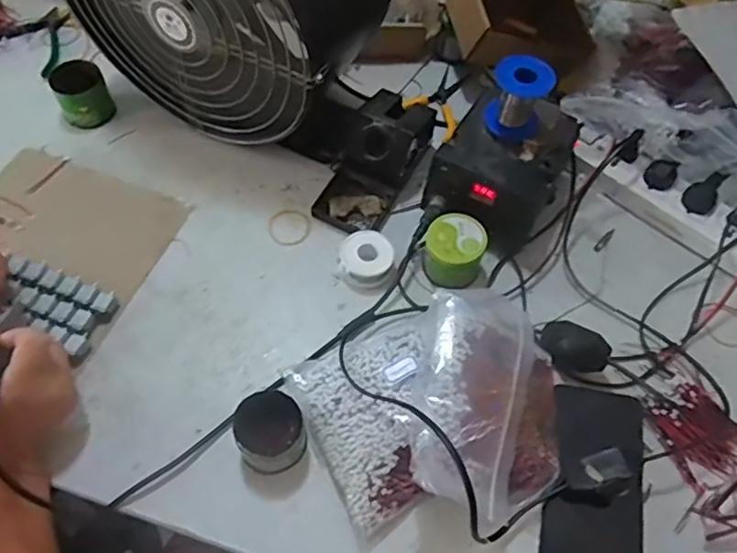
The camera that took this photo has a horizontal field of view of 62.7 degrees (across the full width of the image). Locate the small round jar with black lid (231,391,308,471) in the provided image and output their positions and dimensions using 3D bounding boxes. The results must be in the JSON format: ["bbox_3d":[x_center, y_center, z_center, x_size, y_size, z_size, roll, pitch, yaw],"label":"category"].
[{"bbox_3d":[-0.081,0.130,0.504,0.053,0.058,0.051,1,60,-1],"label":"small round jar with black lid"}]

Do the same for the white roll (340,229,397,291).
[{"bbox_3d":[-0.002,-0.017,0.608,0.052,0.025,0.058,-14,61,-10],"label":"white roll"}]

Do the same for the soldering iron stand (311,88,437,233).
[{"bbox_3d":[0.005,-0.132,0.649,0.083,0.077,0.163,21,62,10],"label":"soldering iron stand"}]

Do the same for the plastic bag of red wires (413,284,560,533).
[{"bbox_3d":[0.100,0.112,0.496,0.125,0.099,0.177,10,60,4],"label":"plastic bag of red wires"}]

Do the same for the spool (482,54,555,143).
[{"bbox_3d":[0.144,-0.173,0.585,0.055,0.065,0.052,17,61,8],"label":"spool"}]

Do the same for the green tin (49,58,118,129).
[{"bbox_3d":[-0.321,-0.204,0.684,0.054,0.057,0.055,1,60,-1],"label":"green tin"}]

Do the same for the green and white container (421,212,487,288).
[{"bbox_3d":[0.083,-0.025,0.601,0.057,0.056,0.054,1,60,-1],"label":"green and white container"}]

